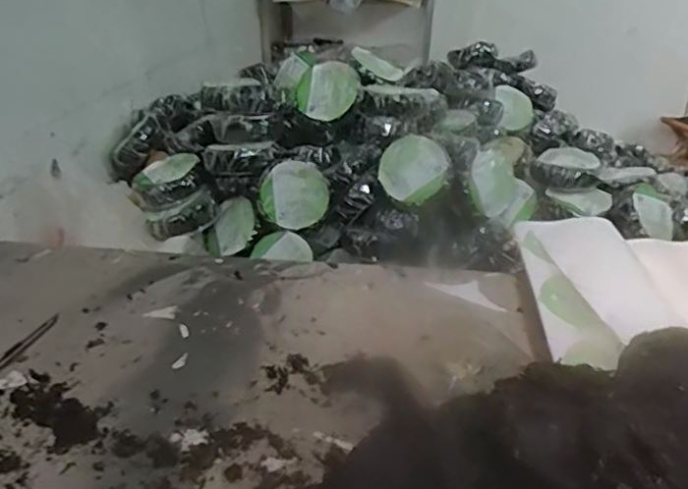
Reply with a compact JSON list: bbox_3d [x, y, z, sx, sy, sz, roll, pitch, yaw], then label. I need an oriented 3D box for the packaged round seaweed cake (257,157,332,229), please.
[{"bbox_3d":[-0.107,-0.107,1.371,0.155,0.146,0.045,-8,29,-15],"label":"packaged round seaweed cake"}]

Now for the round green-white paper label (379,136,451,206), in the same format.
[{"bbox_3d":[0.155,-0.168,1.357,0.143,0.146,0.029,37,7,25],"label":"round green-white paper label"}]

